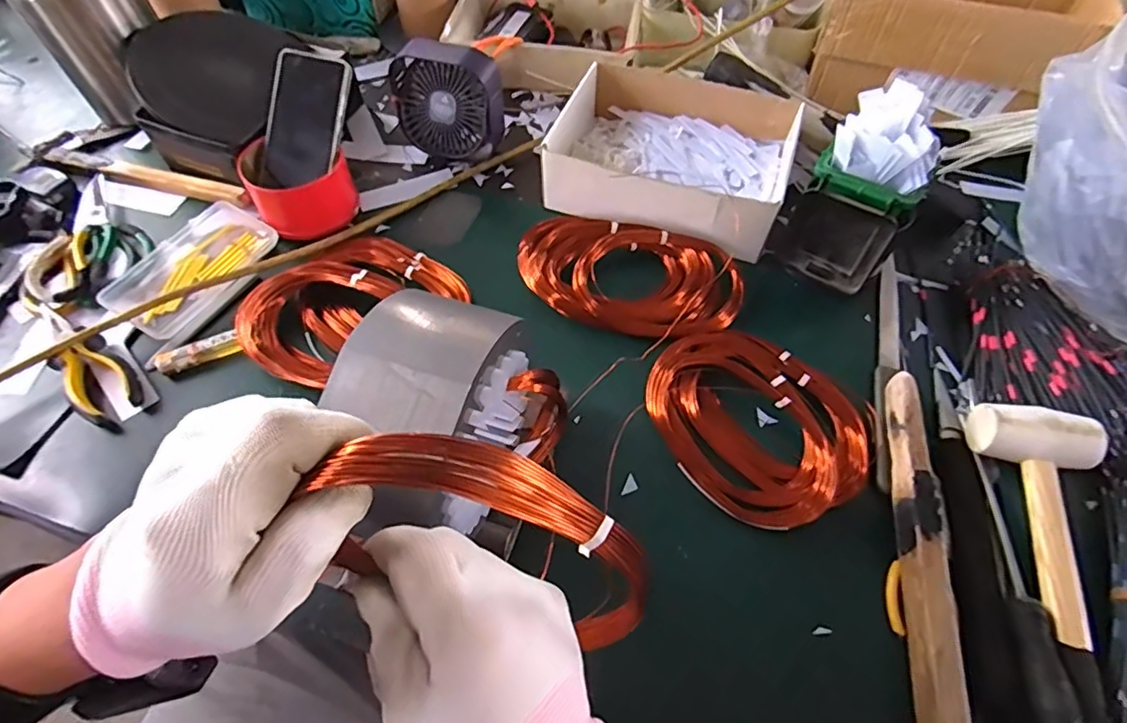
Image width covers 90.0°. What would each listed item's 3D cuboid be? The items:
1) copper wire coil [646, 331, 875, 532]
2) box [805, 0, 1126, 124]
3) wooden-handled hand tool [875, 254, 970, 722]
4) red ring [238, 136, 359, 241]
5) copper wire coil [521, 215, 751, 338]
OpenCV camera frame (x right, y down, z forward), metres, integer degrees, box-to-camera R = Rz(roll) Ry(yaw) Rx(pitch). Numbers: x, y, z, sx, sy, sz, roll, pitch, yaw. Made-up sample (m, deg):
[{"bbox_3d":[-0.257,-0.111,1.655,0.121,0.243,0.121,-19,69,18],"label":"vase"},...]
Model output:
[{"bbox_3d":[0.163,0.045,0.473,0.150,0.029,0.178,-36,65,-20],"label":"copper wire coil"},{"bbox_3d":[0.453,-0.388,0.661,0.281,0.111,0.157,17,60,11],"label":"box"},{"bbox_3d":[0.273,0.071,0.442,0.036,0.032,0.424,11,59,7],"label":"wooden-handled hand tool"},{"bbox_3d":[-0.278,-0.188,0.597,0.102,0.050,0.097,0,58,0],"label":"red ring"},{"bbox_3d":[0.058,-0.085,0.557,0.229,0.051,0.113,22,61,13],"label":"copper wire coil"}]

